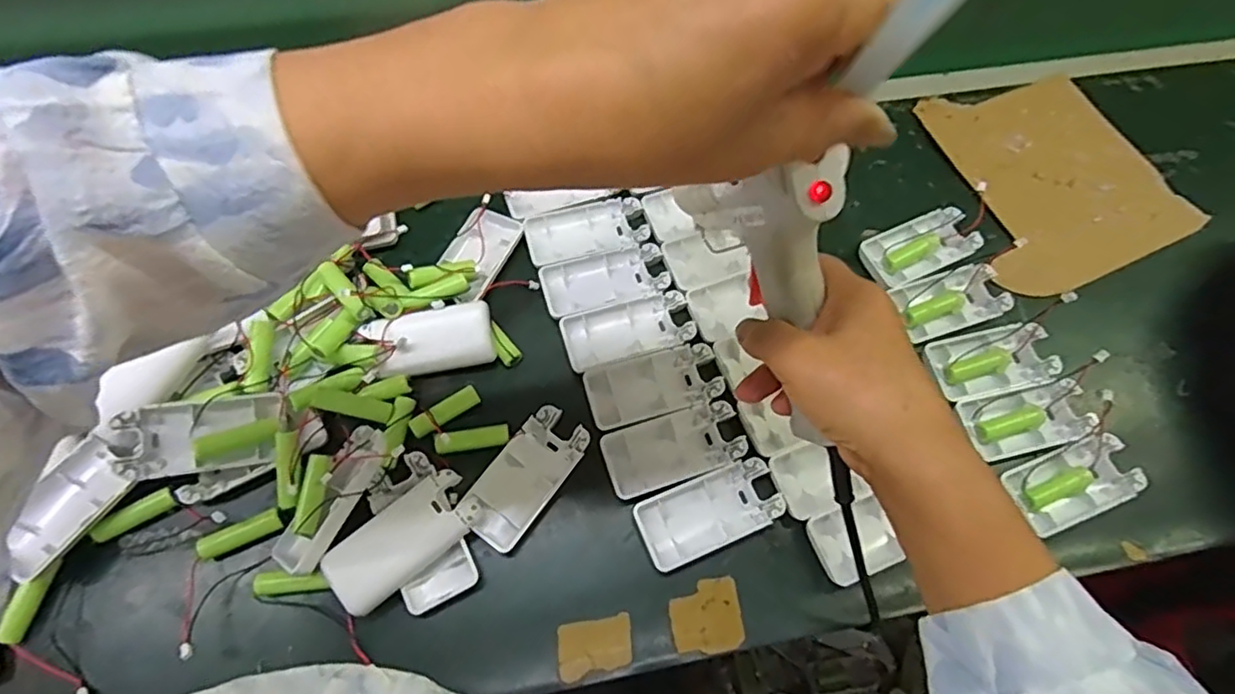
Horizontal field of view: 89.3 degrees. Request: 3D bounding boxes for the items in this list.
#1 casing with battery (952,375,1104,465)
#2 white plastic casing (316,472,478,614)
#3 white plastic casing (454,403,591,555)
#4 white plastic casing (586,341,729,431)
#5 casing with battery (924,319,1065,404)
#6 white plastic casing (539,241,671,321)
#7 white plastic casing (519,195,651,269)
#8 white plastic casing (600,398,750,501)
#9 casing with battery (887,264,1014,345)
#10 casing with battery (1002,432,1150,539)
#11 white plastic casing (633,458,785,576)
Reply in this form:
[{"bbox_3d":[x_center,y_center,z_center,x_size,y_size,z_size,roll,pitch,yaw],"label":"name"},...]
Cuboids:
[{"bbox_3d":[0.290,0.051,0.444,0.084,0.017,0.047,-15,68,-8],"label":"casing with battery"},{"bbox_3d":[-0.135,0.122,0.394,0.095,0.014,0.043,-38,73,-17],"label":"white plastic casing"},{"bbox_3d":[-0.062,0.087,0.423,0.046,0.013,0.094,34,70,13],"label":"white plastic casing"},{"bbox_3d":[0.026,0.029,0.452,0.094,0.013,0.046,-15,67,-8],"label":"white plastic casing"},{"bbox_3d":[0.275,0.010,0.460,0.087,0.018,0.047,-13,67,-7],"label":"casing with battery"},{"bbox_3d":[-0.010,-0.049,0.486,0.096,0.016,0.047,-15,67,-8],"label":"white plastic casing"},{"bbox_3d":[-0.026,-0.092,0.504,0.095,0.019,0.047,-15,67,-8],"label":"white plastic casing"},{"bbox_3d":[0.039,0.071,0.432,0.095,0.010,0.048,-16,68,-9],"label":"white plastic casing"},{"bbox_3d":[0.255,-0.036,0.478,0.086,0.015,0.048,-20,68,-10],"label":"casing with battery"},{"bbox_3d":[0.313,0.092,0.429,0.085,0.013,0.046,-20,68,-10],"label":"casing with battery"},{"bbox_3d":[0.061,0.112,0.419,0.095,0.015,0.046,-21,69,-11],"label":"white plastic casing"}]

